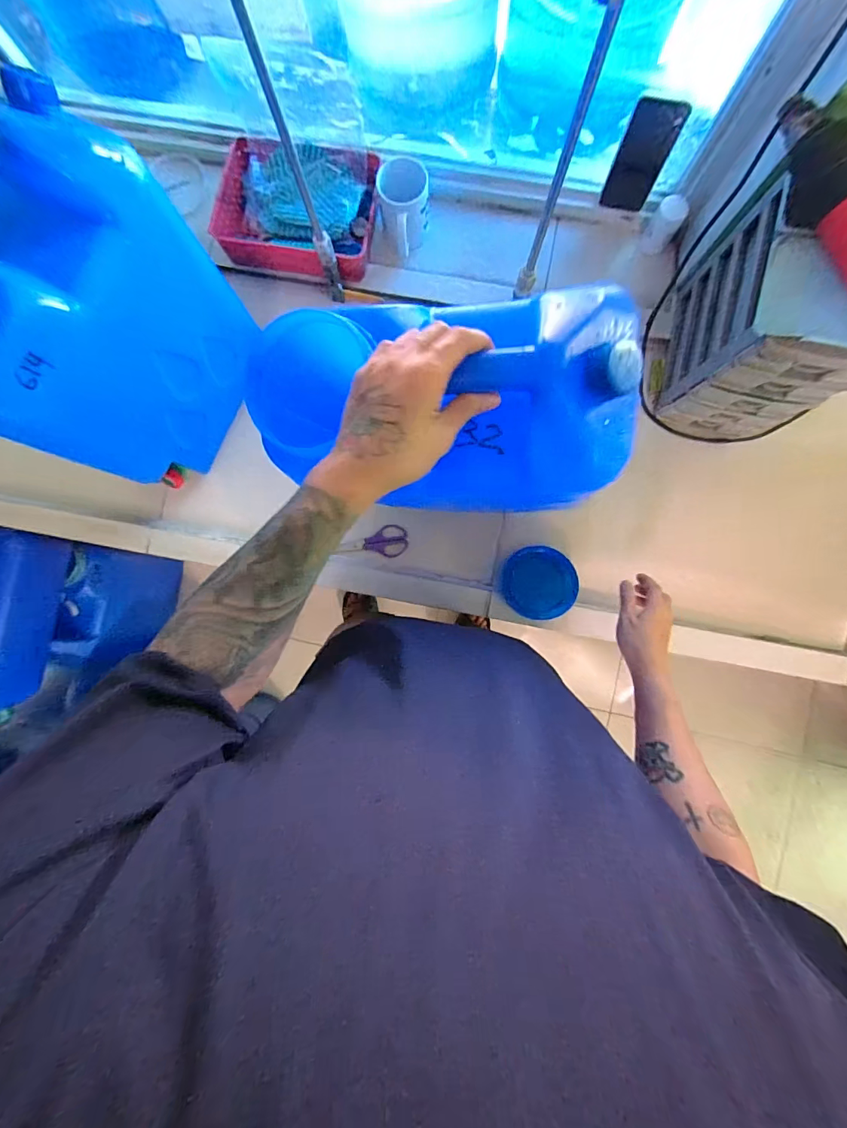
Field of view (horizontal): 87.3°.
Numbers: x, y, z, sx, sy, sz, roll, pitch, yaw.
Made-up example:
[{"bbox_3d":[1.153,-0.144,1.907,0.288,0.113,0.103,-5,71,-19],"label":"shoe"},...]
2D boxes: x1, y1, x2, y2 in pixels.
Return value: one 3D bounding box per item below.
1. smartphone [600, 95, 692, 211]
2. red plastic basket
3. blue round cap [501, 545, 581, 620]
[{"bbox_3d":[0.331,-0.616,0.675,0.072,0.145,0.011,19,74,3],"label":"smartphone"},{"bbox_3d":[-0.213,-0.610,0.771,0.268,0.065,0.199,14,88,2],"label":"red plastic basket"},{"bbox_3d":[0.197,0.032,0.751,0.117,0.017,0.118,-2,88,2],"label":"blue round cap"}]

